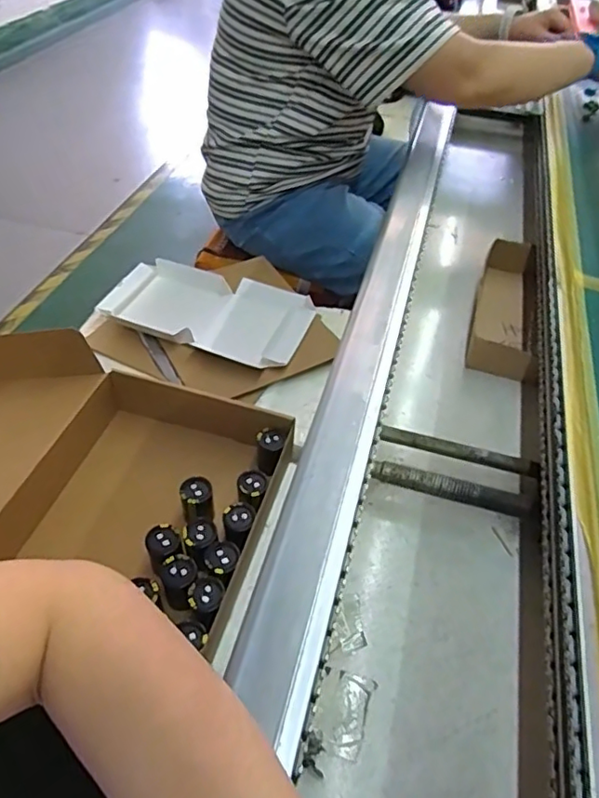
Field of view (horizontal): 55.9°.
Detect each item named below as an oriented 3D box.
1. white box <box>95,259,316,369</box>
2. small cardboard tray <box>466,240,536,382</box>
[{"bbox_3d":[-0.135,-0.134,0.849,0.296,0.030,0.163,17,48,13],"label":"white box"},{"bbox_3d":[0.258,-0.115,0.706,0.075,0.046,0.233,15,48,10],"label":"small cardboard tray"}]

